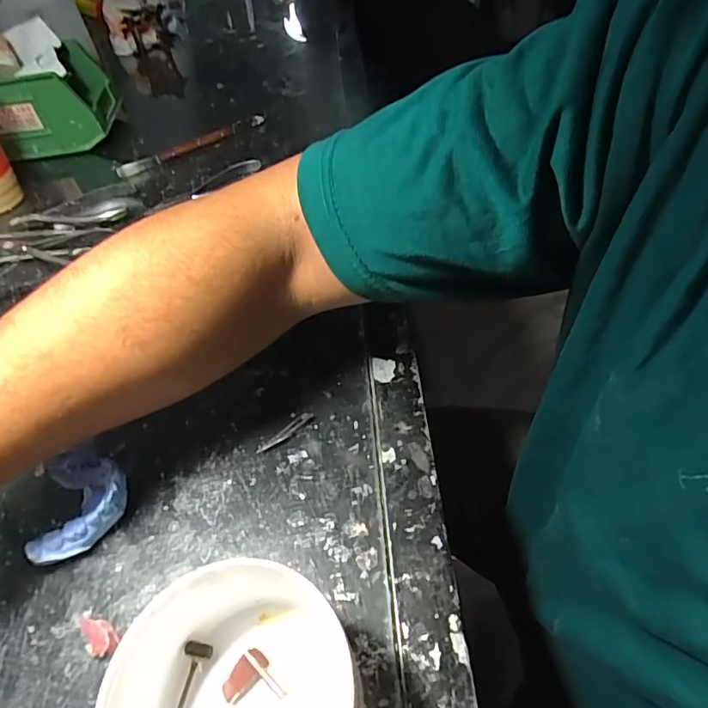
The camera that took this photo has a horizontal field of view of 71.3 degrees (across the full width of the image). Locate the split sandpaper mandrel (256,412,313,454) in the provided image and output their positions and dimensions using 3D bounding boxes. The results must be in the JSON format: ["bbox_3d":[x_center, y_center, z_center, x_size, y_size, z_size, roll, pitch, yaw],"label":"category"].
[{"bbox_3d":[-0.043,0.050,0.311,0.041,0.004,0.006,-38,56,-23],"label":"split sandpaper mandrel"}]

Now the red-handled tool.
[{"bbox_3d":[-0.179,-0.236,0.555,0.175,0.015,0.021,-31,54,-19],"label":"red-handled tool"}]

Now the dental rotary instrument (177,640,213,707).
[{"bbox_3d":[-0.075,0.153,0.221,0.012,0.008,0.041,7,66,12],"label":"dental rotary instrument"}]

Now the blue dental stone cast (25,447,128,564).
[{"bbox_3d":[-0.152,0.083,0.279,0.049,0.027,0.059,-11,50,-3],"label":"blue dental stone cast"}]

